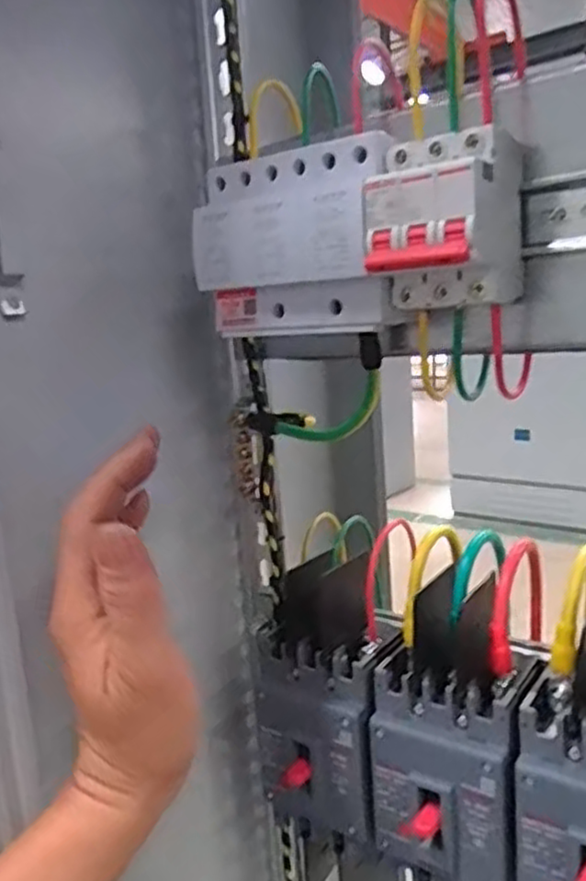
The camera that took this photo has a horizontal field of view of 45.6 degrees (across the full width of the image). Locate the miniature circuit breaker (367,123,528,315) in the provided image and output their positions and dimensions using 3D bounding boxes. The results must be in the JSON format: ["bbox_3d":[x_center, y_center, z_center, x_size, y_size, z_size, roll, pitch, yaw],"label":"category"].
[{"bbox_3d":[0.074,-0.104,0.336,0.057,0.077,0.071,3,13,33],"label":"miniature circuit breaker"}]

